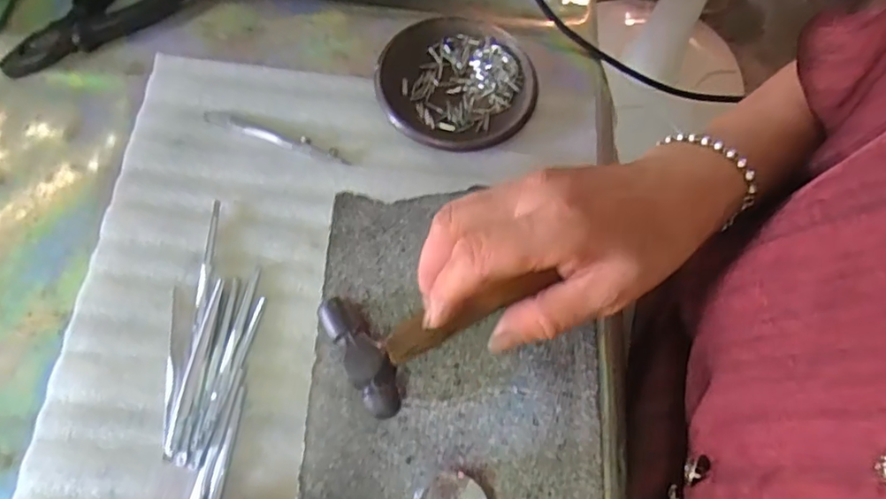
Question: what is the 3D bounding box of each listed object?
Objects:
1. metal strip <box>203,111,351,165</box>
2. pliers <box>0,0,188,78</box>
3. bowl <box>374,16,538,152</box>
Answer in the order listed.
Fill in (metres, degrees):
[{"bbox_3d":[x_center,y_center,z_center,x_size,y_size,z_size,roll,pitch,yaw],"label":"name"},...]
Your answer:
[{"bbox_3d":[-0.116,-0.079,0.410,0.106,0.004,0.012,18,68,5],"label":"metal strip"},{"bbox_3d":[-0.251,-0.184,0.440,0.165,0.016,0.051,-41,75,-17],"label":"pliers"},{"bbox_3d":[0.011,-0.121,0.428,0.110,0.015,0.114,1,68,-2],"label":"bowl"}]

